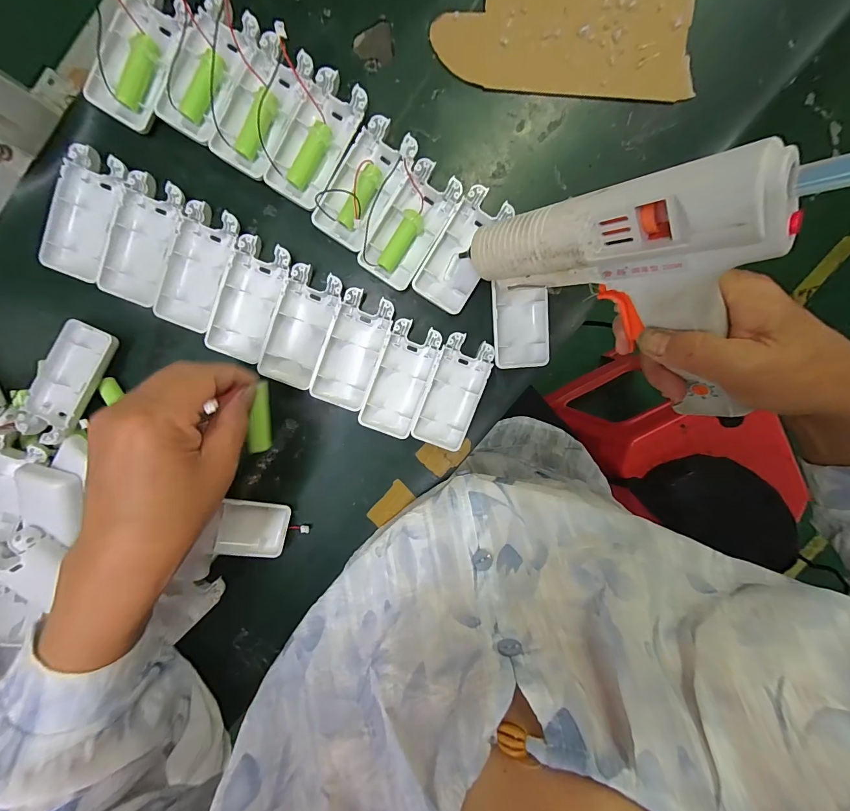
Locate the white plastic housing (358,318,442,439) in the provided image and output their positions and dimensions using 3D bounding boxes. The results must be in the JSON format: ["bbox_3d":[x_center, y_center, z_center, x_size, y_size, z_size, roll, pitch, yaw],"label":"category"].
[{"bbox_3d":[-0.019,-0.021,0.317,0.045,0.015,0.094,20,96,-4],"label":"white plastic housing"}]

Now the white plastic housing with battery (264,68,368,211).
[{"bbox_3d":[-0.082,-0.203,0.288,0.047,0.014,0.093,29,95,-5],"label":"white plastic housing with battery"}]

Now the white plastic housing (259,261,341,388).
[{"bbox_3d":[-0.101,-0.064,0.311,0.045,0.018,0.094,22,96,-4],"label":"white plastic housing"}]

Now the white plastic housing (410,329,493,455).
[{"bbox_3d":[0.025,-0.011,0.321,0.045,0.015,0.094,19,96,-4],"label":"white plastic housing"}]

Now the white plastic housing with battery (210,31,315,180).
[{"bbox_3d":[-0.121,-0.224,0.282,0.047,0.015,0.093,32,95,-5],"label":"white plastic housing with battery"}]

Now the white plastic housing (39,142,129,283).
[{"bbox_3d":[-0.262,-0.147,0.289,0.046,0.015,0.095,21,96,-4],"label":"white plastic housing"}]

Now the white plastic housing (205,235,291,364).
[{"bbox_3d":[-0.141,-0.085,0.304,0.044,0.012,0.094,21,96,-4],"label":"white plastic housing"}]

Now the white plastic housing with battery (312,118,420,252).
[{"bbox_3d":[-0.046,-0.171,0.291,0.047,0.017,0.093,34,95,-5],"label":"white plastic housing with battery"}]

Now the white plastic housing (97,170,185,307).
[{"bbox_3d":[-0.221,-0.129,0.295,0.044,0.012,0.095,21,96,-4],"label":"white plastic housing"}]

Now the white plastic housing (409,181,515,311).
[{"bbox_3d":[0.031,-0.125,0.304,0.044,0.015,0.093,30,95,-5],"label":"white plastic housing"}]

